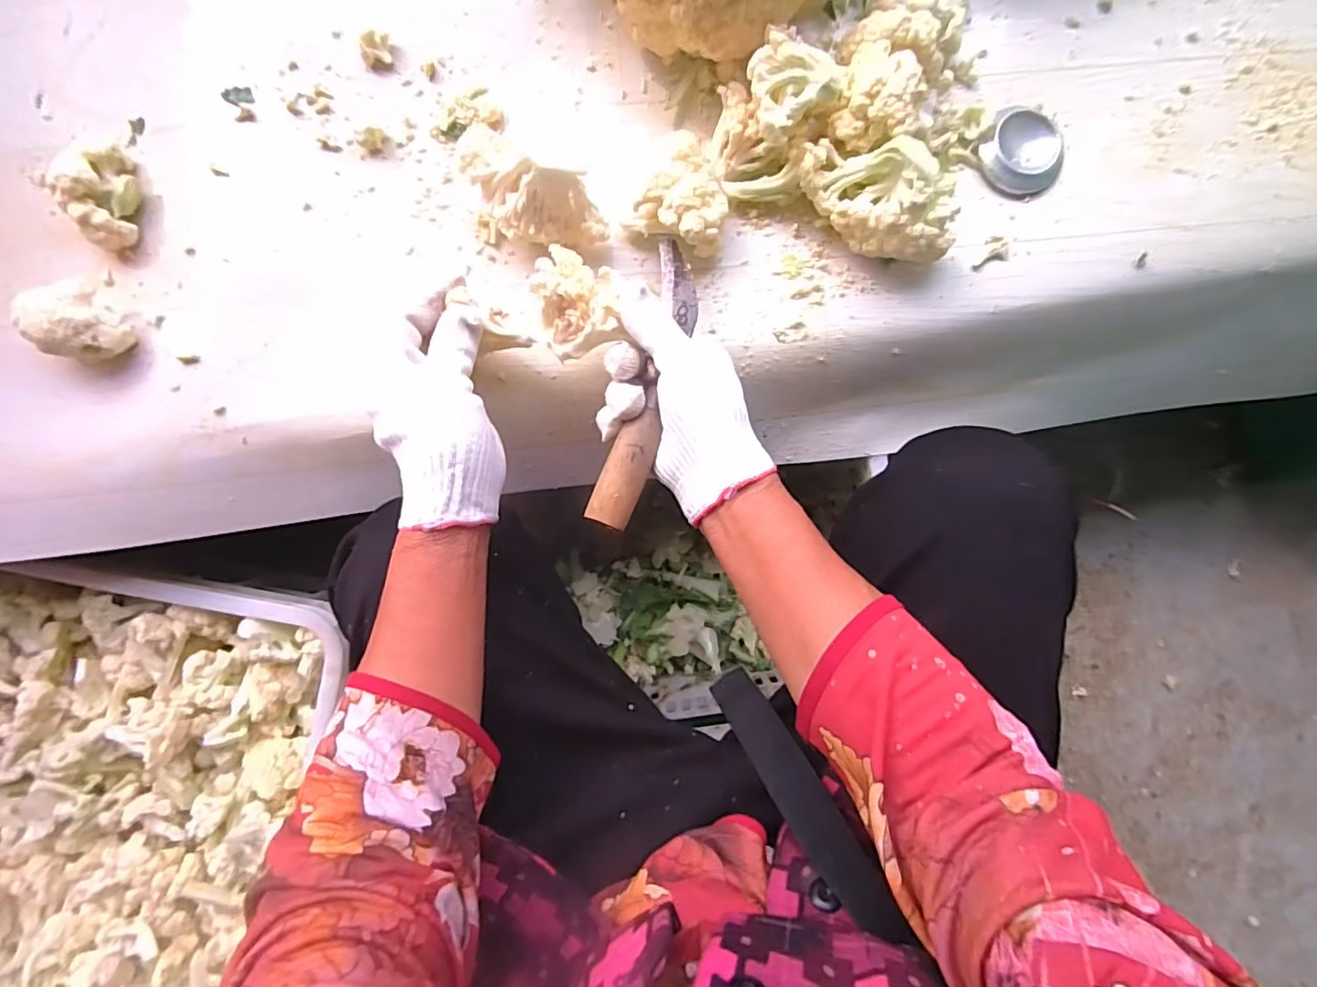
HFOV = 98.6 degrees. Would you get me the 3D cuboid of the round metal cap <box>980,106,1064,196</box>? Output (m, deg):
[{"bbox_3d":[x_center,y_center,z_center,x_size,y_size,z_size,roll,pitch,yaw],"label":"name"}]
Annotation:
[{"bbox_3d":[0.262,-0.246,0.407,0.056,0.013,0.056,0,89,0],"label":"round metal cap"}]

